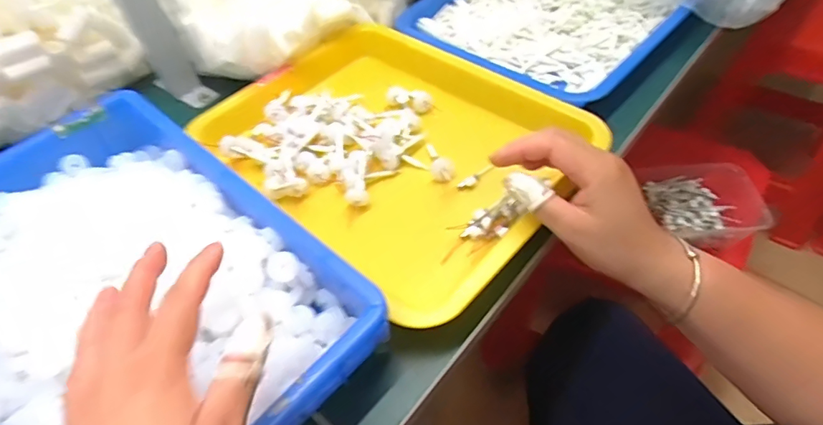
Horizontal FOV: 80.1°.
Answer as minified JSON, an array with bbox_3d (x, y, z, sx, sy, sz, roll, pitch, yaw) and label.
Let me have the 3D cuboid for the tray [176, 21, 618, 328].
[{"bbox_3d":[-0.017,-0.064,0.472,0.264,0.050,0.338,-39,57,-23],"label":"tray"}]

